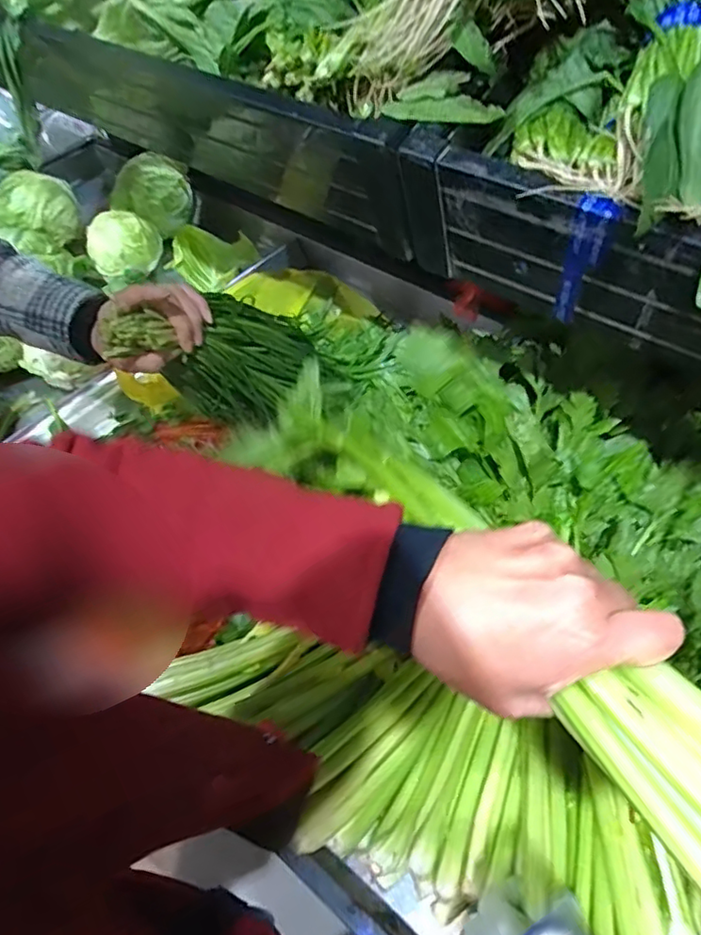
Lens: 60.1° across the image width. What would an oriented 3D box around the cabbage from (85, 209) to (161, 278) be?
[{"bbox_3d":[-0.449,-0.447,1.184,0.128,0.107,0.112,-21,51,-17],"label":"cabbage"}]

